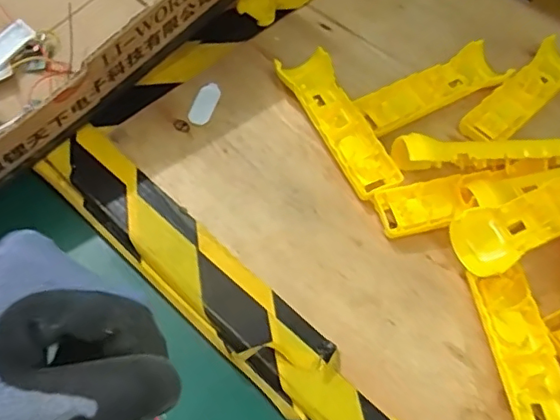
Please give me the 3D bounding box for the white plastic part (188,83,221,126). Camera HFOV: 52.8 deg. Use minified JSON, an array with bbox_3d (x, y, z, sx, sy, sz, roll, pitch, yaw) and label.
[{"bbox_3d":[-0.070,-0.099,0.528,0.020,0.004,0.052,16,58,6],"label":"white plastic part"}]

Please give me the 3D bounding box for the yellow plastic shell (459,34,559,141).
[{"bbox_3d":[0.235,-0.110,0.544,0.152,0.021,0.047,-38,67,-24],"label":"yellow plastic shell"}]

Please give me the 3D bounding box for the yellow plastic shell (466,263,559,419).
[{"bbox_3d":[0.174,0.113,0.392,0.048,0.024,0.153,-2,58,-5],"label":"yellow plastic shell"}]

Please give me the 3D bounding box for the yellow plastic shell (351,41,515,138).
[{"bbox_3d":[0.144,-0.114,0.539,0.147,0.026,0.045,-24,63,-18],"label":"yellow plastic shell"}]

